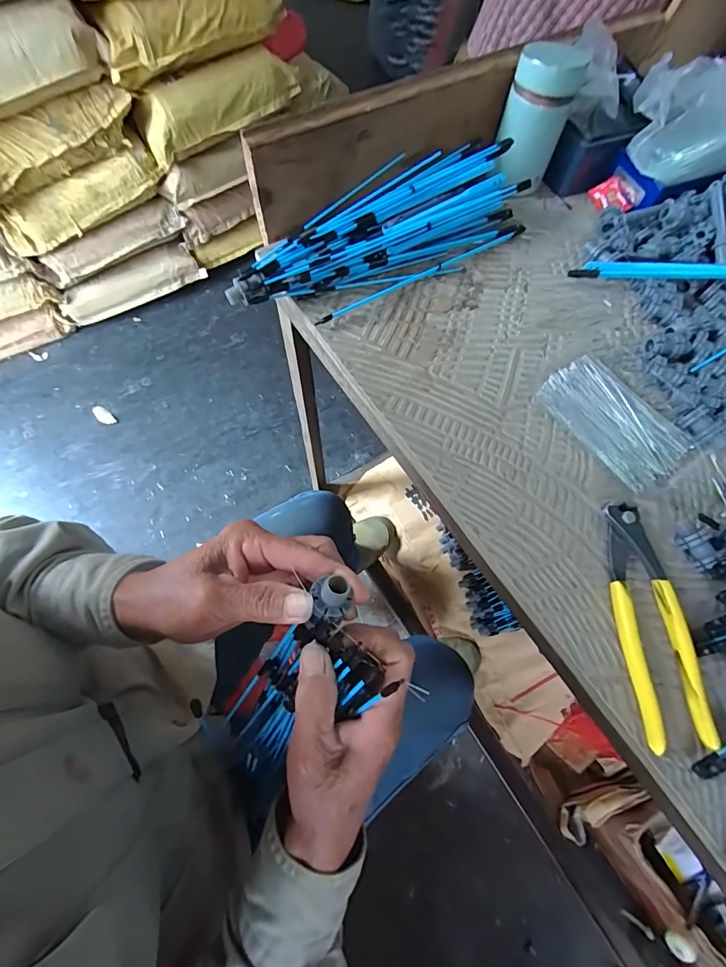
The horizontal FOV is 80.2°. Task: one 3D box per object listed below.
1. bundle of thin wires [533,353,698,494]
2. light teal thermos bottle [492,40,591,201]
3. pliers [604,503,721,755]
[{"bbox_3d":[0.221,-0.057,0.381,0.075,0.006,0.123,-34,71,-15],"label":"bundle of thin wires"},{"bbox_3d":[0.180,-0.385,0.455,0.065,0.108,0.066,19,67,7],"label":"light teal thermos bottle"},{"bbox_3d":[0.202,0.094,0.306,0.042,0.012,0.161,0,66,-2],"label":"pliers"}]

